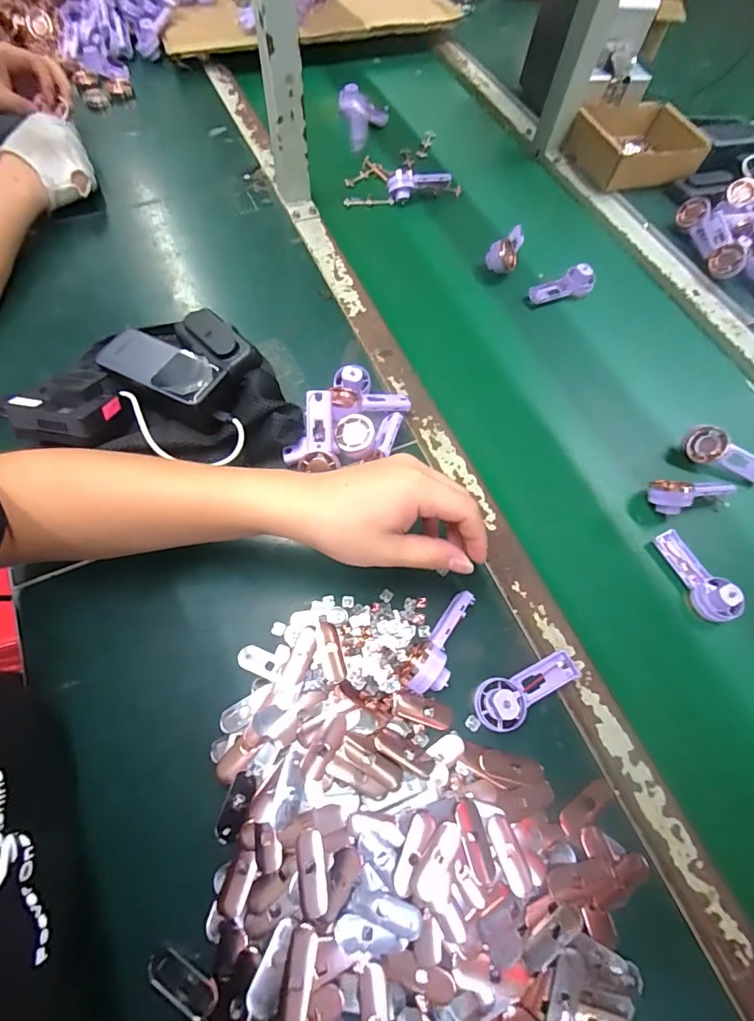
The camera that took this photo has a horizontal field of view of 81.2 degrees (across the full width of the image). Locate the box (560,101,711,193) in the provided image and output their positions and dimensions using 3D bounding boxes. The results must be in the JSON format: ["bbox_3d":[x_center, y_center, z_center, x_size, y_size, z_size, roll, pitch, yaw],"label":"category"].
[{"bbox_3d":[0.414,-0.569,0.692,0.191,0.051,0.157,-15,67,-10],"label":"box"}]

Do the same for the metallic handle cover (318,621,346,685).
[{"bbox_3d":[-0.039,0.121,0.375,0.019,0.004,0.051,-12,66,-8],"label":"metallic handle cover"}]

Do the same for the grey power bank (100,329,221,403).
[{"bbox_3d":[-0.212,-0.143,0.430,0.124,0.013,0.053,25,66,9],"label":"grey power bank"}]

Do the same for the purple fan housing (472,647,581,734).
[{"bbox_3d":[0.129,0.149,0.364,0.097,0.030,0.039,-16,67,-10],"label":"purple fan housing"}]

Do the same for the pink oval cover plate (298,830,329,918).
[{"bbox_3d":[-0.046,0.255,0.310,0.018,0.008,0.049,-8,66,-6],"label":"pink oval cover plate"}]

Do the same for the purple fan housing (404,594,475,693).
[{"bbox_3d":[0.054,0.110,0.372,0.034,0.033,0.093,27,67,9],"label":"purple fan housing"}]

